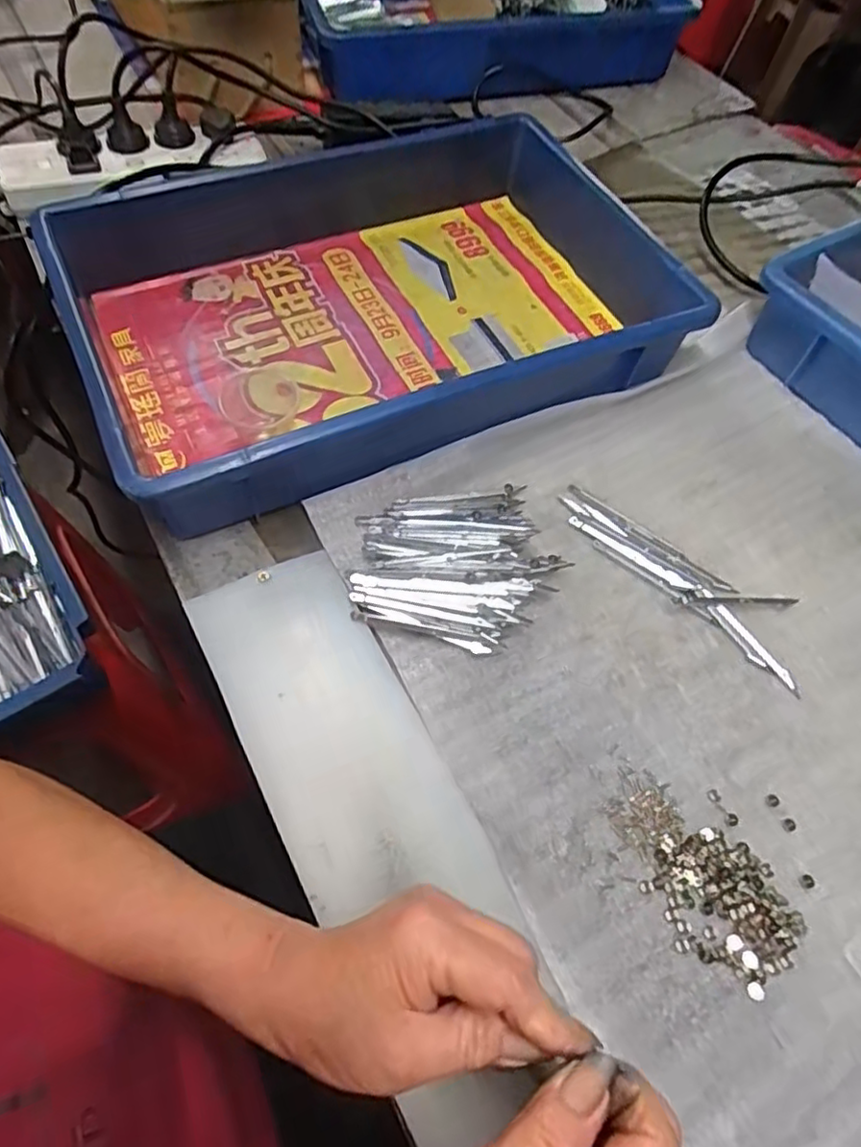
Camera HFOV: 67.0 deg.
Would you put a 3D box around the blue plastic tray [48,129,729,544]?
[{"bbox_3d":[-0.044,-0.217,0.510,0.422,0.074,0.297,-22,64,-16],"label":"blue plastic tray"}]

